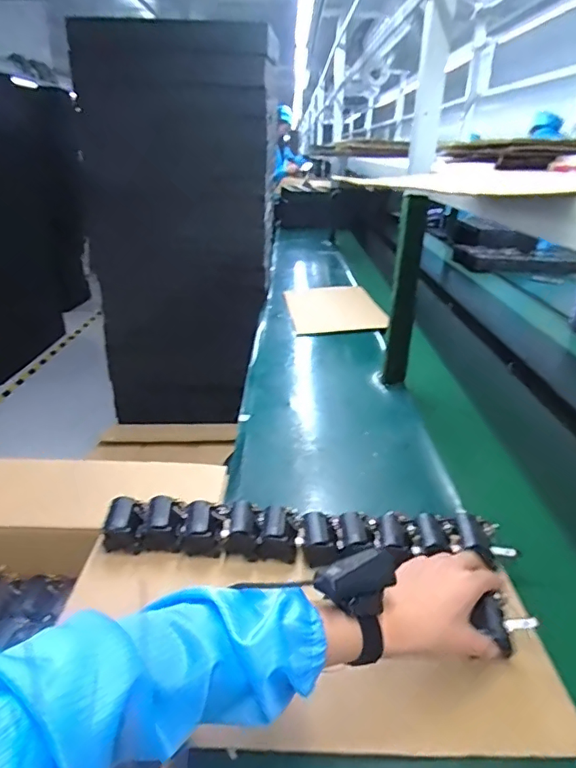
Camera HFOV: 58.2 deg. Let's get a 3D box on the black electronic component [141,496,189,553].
[{"bbox_3d":[-0.161,0.183,0.682,0.051,0.041,0.065,1,25,1],"label":"black electronic component"}]

